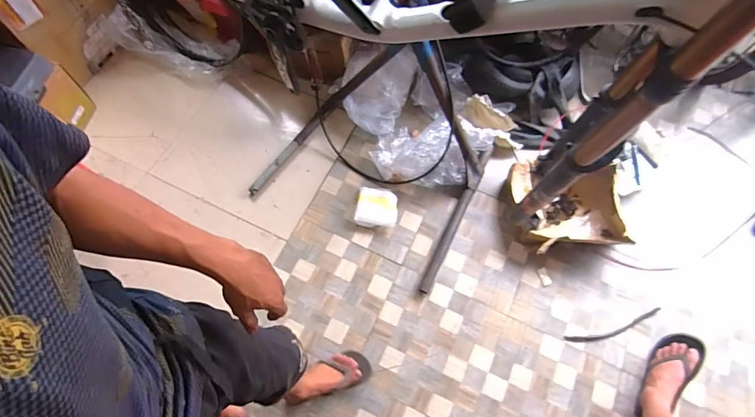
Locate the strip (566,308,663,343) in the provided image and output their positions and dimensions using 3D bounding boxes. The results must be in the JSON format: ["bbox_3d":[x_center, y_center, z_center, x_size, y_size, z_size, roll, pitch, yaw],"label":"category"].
[{"bbox_3d":[0.821,0.412,1.416,0.365,0.009,0.043,-14,69,-9],"label":"strip"}]

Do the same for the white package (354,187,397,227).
[{"bbox_3d":[-0.001,-0.006,1.523,0.151,0.049,0.152,8,68,0],"label":"white package"}]

